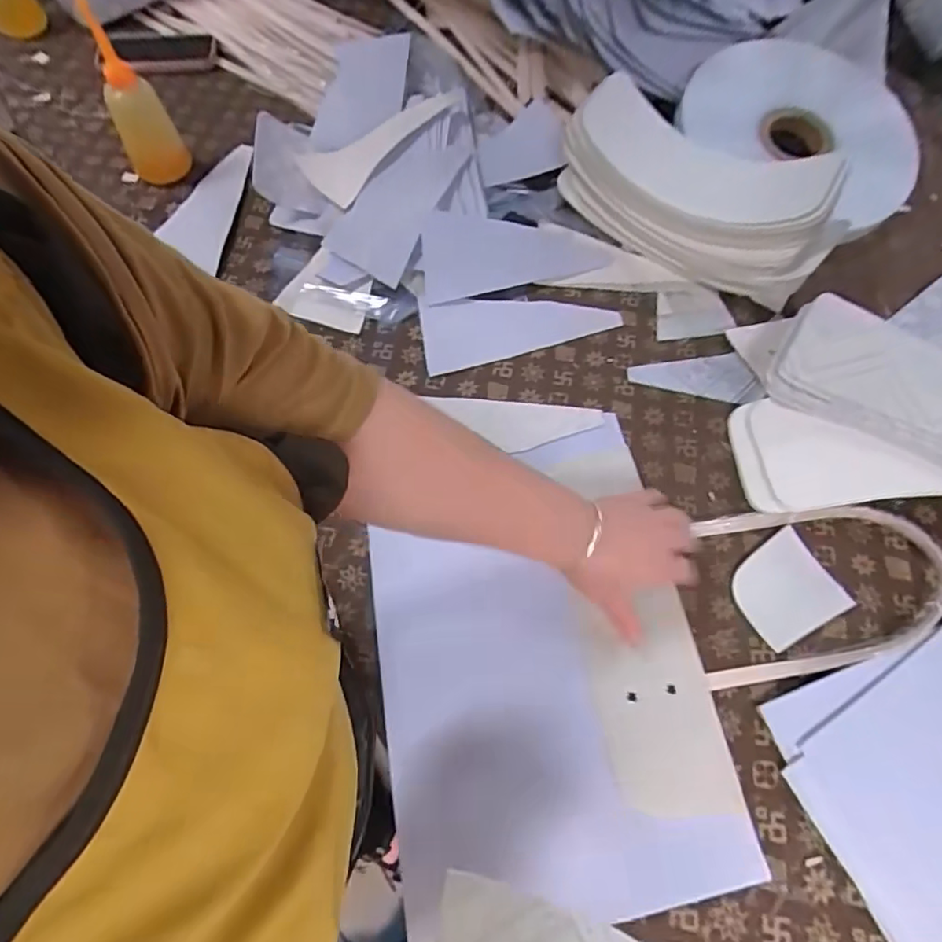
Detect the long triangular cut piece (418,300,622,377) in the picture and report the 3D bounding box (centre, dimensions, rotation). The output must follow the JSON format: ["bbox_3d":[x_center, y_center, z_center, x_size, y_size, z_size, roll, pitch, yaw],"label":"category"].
[{"bbox_3d":[0.054,-0.172,0.653,0.226,0.009,0.088,-16,66,-9],"label":"long triangular cut piece"}]

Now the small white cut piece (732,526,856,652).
[{"bbox_3d":[0.288,0.108,0.516,0.092,0.005,0.081,-29,68,-15],"label":"small white cut piece"}]

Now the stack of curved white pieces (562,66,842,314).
[{"bbox_3d":[0.269,-0.333,0.677,0.327,0.114,0.159,38,69,15],"label":"stack of curved white pieces"}]

